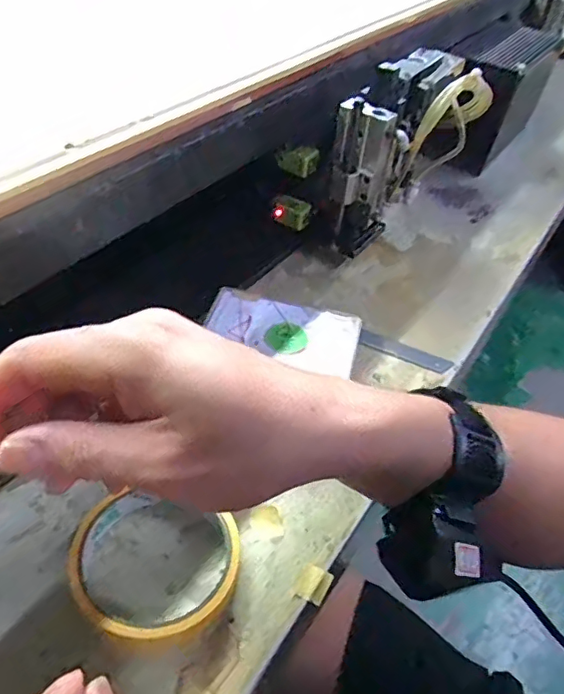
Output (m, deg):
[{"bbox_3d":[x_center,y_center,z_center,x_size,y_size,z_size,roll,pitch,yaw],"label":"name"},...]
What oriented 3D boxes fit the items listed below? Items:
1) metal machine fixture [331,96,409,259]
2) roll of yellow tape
[{"bbox_3d":[0.069,-0.138,0.463,0.053,0.121,0.035,7,44,2],"label":"metal machine fixture"},{"bbox_3d":[-0.070,0.122,0.302,0.080,0.023,0.077,3,44,-3],"label":"roll of yellow tape"}]

